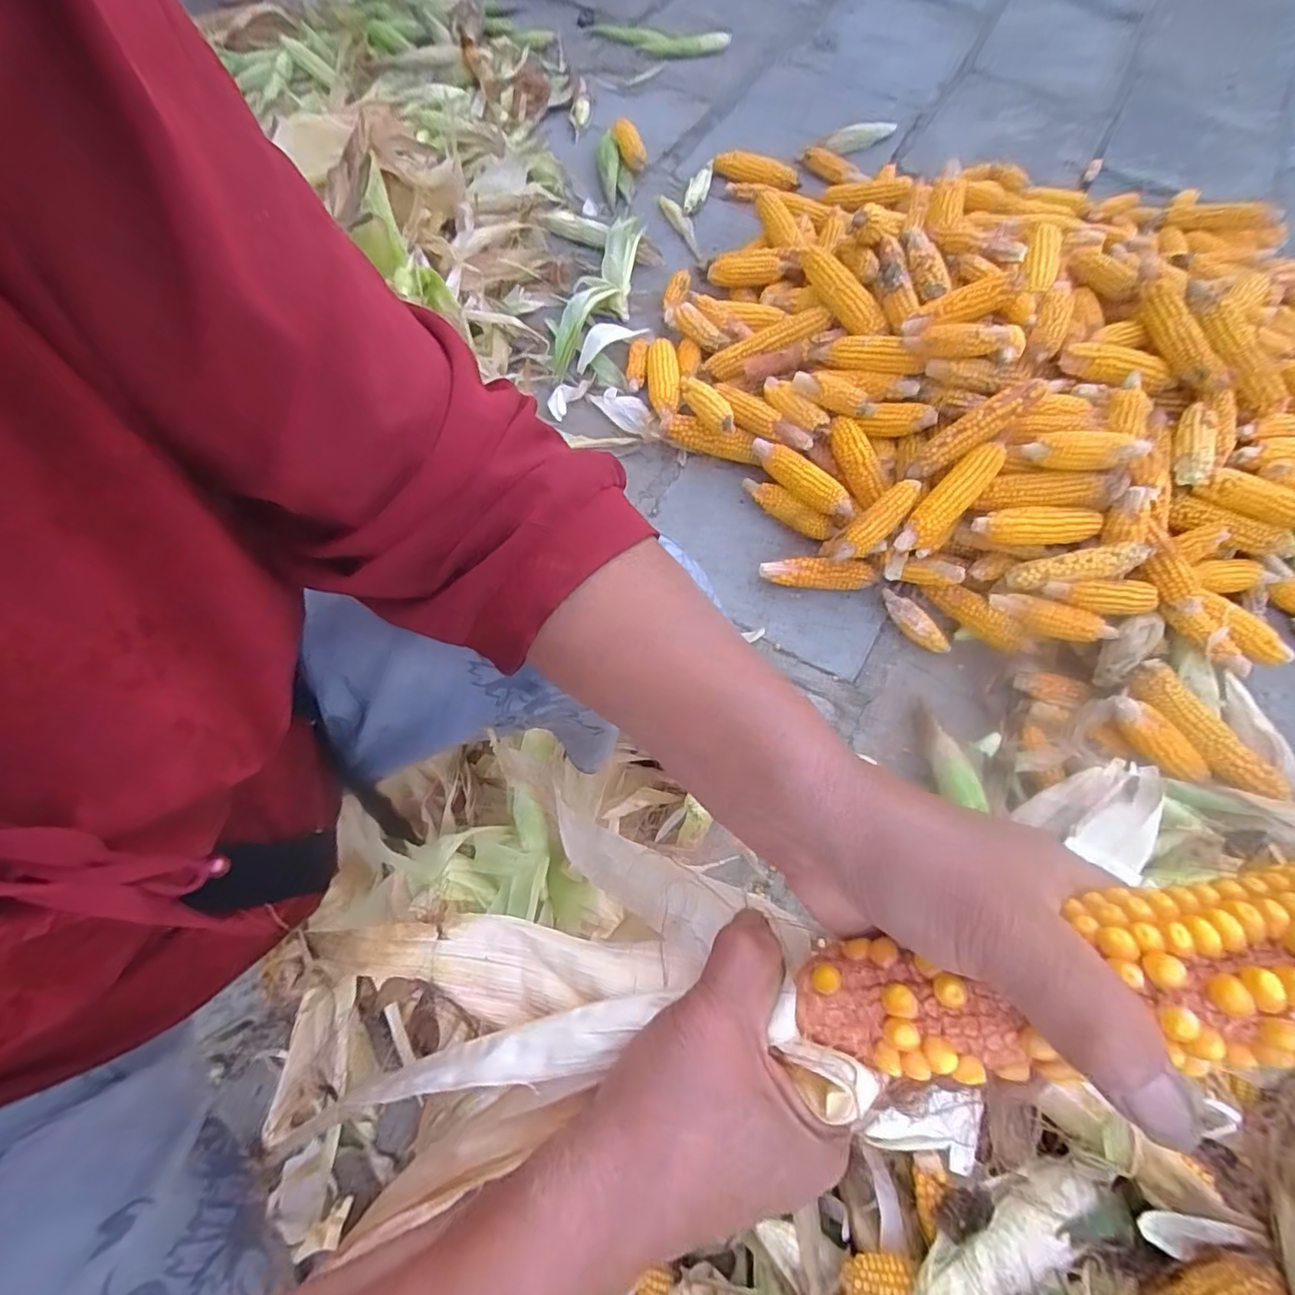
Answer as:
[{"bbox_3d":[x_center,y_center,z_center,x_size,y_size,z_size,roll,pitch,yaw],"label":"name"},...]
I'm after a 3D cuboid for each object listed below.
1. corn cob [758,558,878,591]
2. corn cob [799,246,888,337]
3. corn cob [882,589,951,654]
[{"bbox_3d":[0.240,-0.104,0.819,0.159,0.043,0.035,4,63,6],"label":"corn cob"},{"bbox_3d":[0.291,-0.538,0.888,0.045,0.052,0.214,-20,63,-7],"label":"corn cob"},{"bbox_3d":[0.369,-0.035,0.810,0.029,0.028,0.111,-37,66,-15],"label":"corn cob"}]

